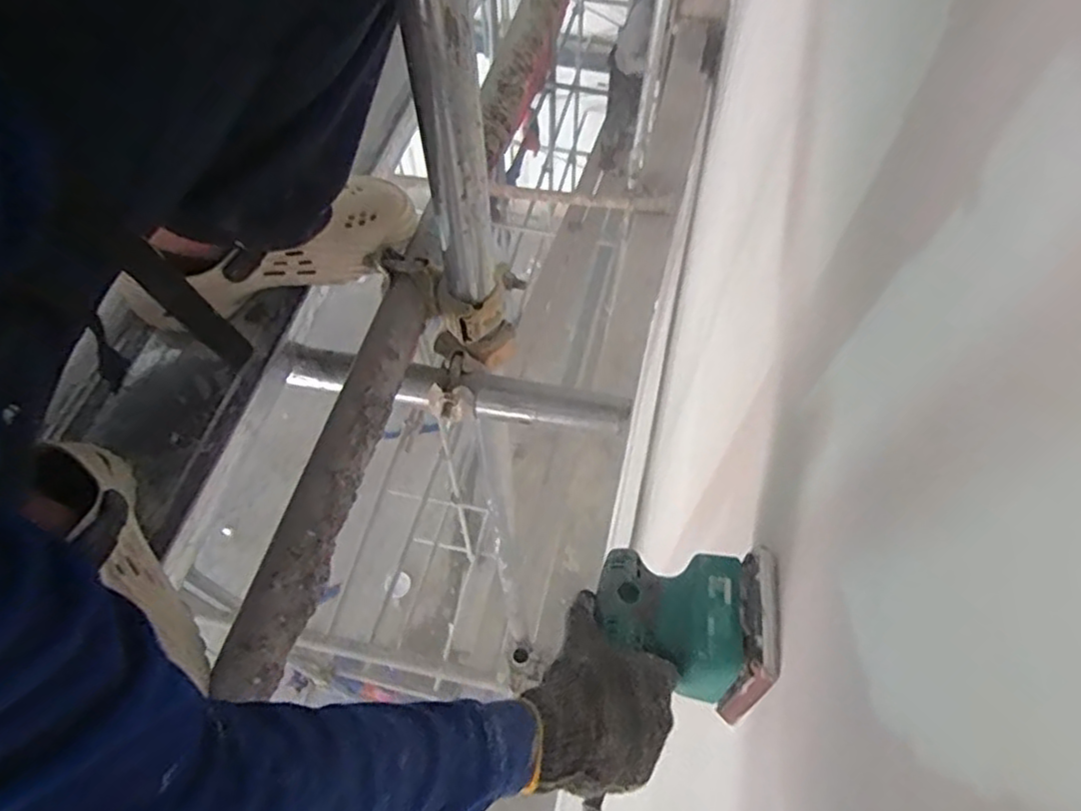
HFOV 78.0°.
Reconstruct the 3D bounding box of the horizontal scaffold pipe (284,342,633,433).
[{"bbox_3d":[-0.090,-0.019,0.689,0.362,0.034,0.048,11,62,4],"label":"horizontal scaffold pipe"}]

